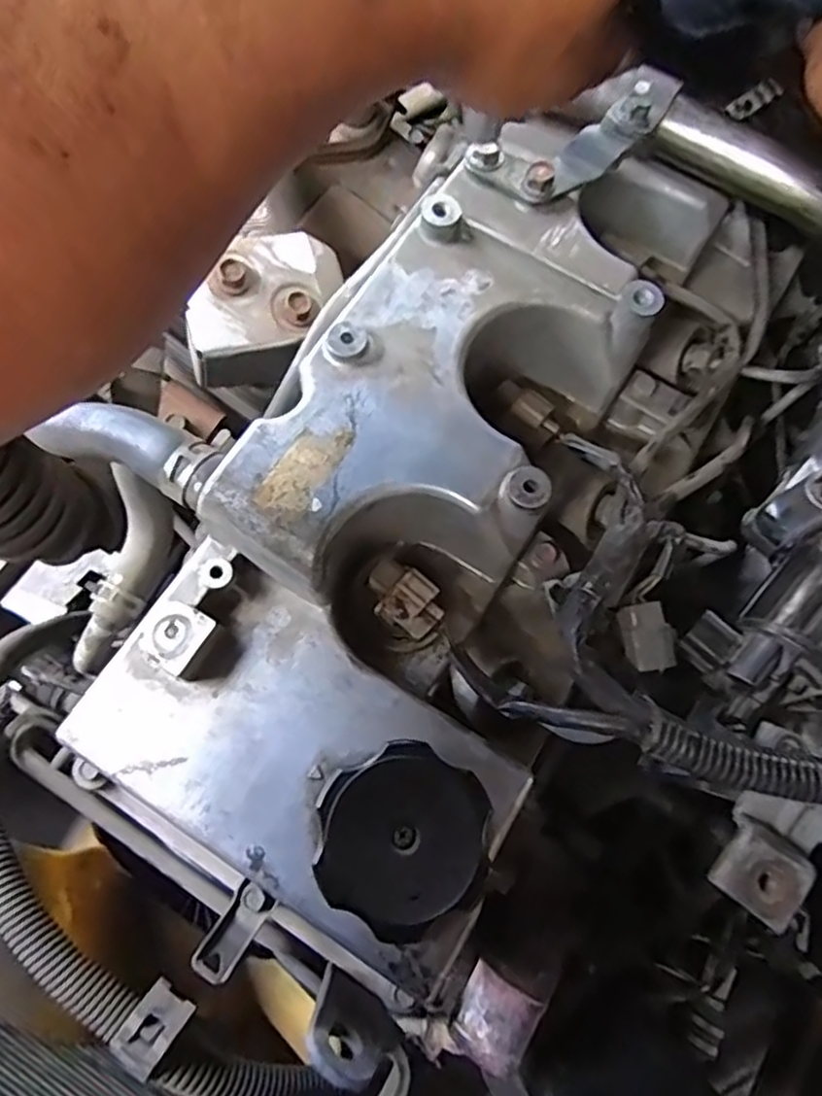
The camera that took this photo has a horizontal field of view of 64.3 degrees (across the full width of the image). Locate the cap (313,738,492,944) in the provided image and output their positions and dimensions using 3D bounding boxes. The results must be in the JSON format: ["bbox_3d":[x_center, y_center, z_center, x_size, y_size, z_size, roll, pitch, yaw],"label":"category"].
[{"bbox_3d":[-0.003,0.109,0.249,0.064,0.024,0.060,0,73,-2],"label":"cap"}]

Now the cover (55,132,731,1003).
[{"bbox_3d":[0.015,-0.015,0.288,0.184,0.071,0.352,32,75,8],"label":"cover"}]

